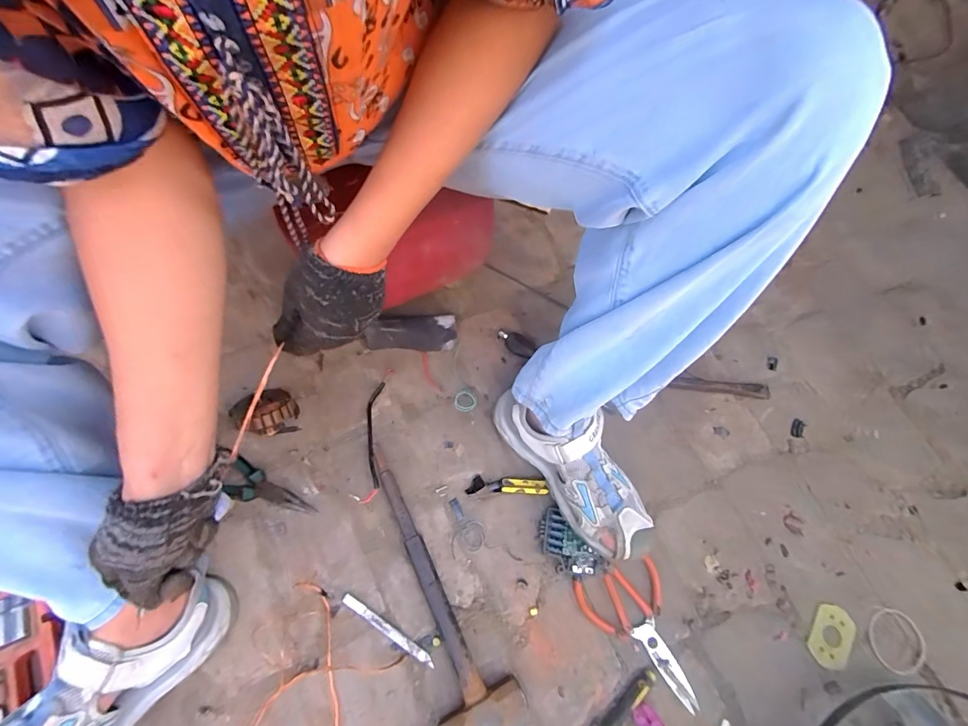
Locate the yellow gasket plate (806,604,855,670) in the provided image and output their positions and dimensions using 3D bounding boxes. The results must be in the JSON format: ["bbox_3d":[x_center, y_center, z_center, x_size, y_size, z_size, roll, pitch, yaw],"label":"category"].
[{"bbox_3d":[0.441,0.346,0.546,0.045,0.005,0.073,31,71,10],"label":"yellow gasket plate"}]

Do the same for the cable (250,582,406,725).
[{"bbox_3d":[-0.226,0.401,0.491,0.153,0.011,0.233,32,71,10],"label":"cable"}]

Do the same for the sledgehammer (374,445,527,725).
[{"bbox_3d":[-0.072,0.271,0.543,0.093,0.034,0.343,-24,71,-11],"label":"sledgehammer"}]

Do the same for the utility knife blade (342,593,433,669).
[{"bbox_3d":[-0.119,0.330,0.532,0.134,0.005,0.012,32,71,10],"label":"utility knife blade"}]

